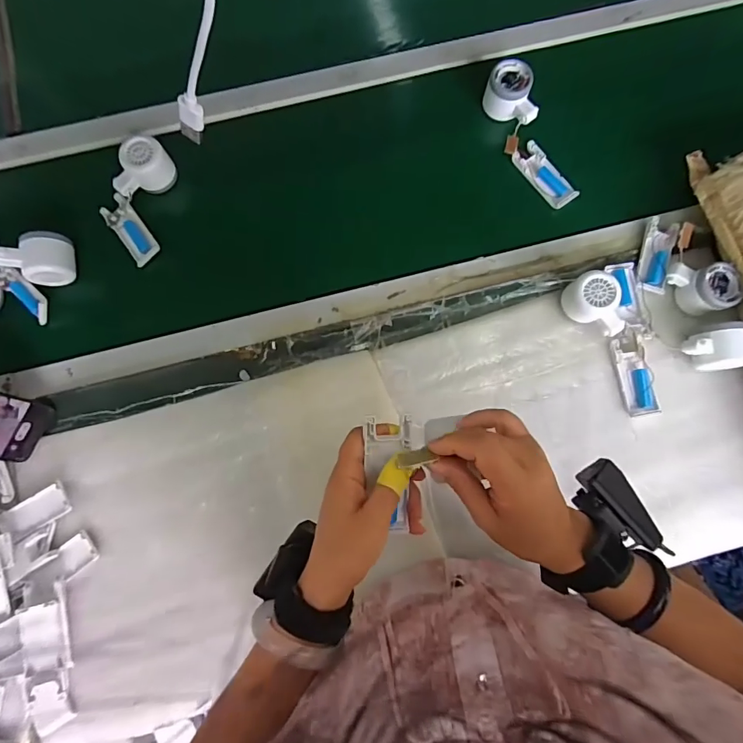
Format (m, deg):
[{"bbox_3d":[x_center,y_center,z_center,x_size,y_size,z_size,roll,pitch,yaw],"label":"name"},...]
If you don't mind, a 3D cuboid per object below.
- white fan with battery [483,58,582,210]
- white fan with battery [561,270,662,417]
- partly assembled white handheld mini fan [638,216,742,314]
[{"bbox_3d":[0.224,-0.329,0.610,0.055,0.052,0.204,-24,81,-5],"label":"white fan with battery"},{"bbox_3d":[0.319,-0.038,0.563,0.063,0.048,0.197,-31,96,-6],"label":"white fan with battery"},{"bbox_3d":[0.421,-0.142,0.575,0.106,0.052,0.120,17,80,2],"label":"partly assembled white handheld mini fan"}]

